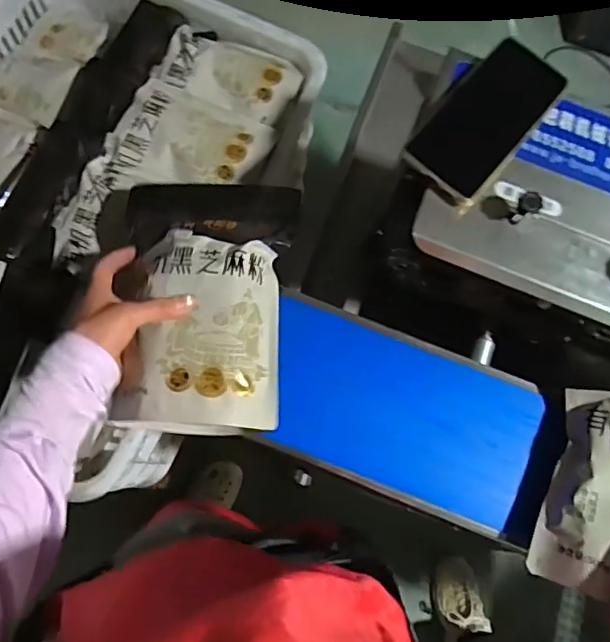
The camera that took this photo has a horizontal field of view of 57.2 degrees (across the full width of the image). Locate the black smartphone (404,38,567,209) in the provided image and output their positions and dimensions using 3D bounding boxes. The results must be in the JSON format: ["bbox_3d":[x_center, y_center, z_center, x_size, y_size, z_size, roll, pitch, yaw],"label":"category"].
[{"bbox_3d":[0.155,-0.173,0.477,0.073,0.013,0.150,40,81,8],"label":"black smartphone"}]

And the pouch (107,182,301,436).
[{"bbox_3d":[-0.094,-0.021,0.511,0.156,0.048,0.244,3,71,-2],"label":"pouch"}]

